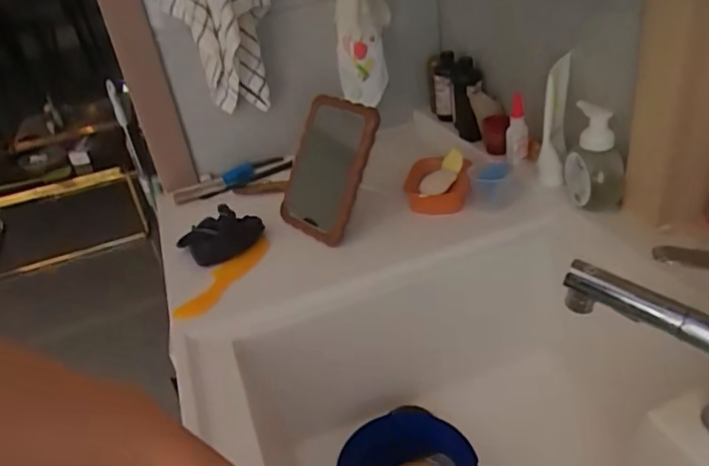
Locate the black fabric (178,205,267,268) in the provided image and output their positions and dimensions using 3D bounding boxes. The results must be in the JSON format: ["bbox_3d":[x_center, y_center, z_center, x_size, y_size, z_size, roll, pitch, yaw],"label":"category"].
[{"bbox_3d":[-0.204,0.001,0.911,0.129,0.041,0.088,-28,36,-27],"label":"black fabric"}]

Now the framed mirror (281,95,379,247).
[{"bbox_3d":[-0.044,-0.102,0.918,0.132,0.220,0.023,28,21,30],"label":"framed mirror"}]

